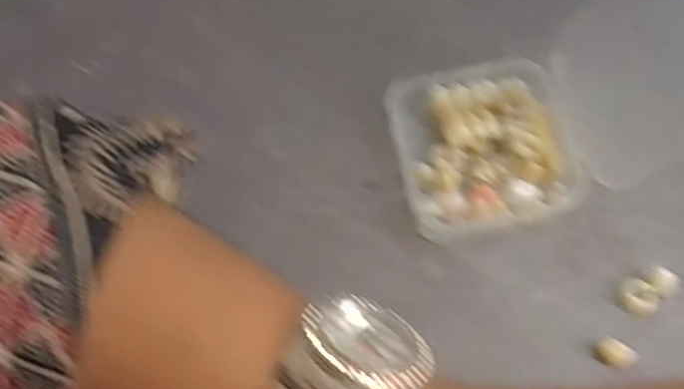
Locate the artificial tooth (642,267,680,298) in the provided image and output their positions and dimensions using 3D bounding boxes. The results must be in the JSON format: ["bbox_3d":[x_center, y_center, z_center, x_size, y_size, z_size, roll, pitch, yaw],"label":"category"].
[{"bbox_3d":[0.102,0.027,0.227,0.010,0.004,0.010,-1,68,3],"label":"artificial tooth"}]

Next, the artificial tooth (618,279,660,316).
[{"bbox_3d":[0.093,0.032,0.225,0.012,0.004,0.010,39,75,16],"label":"artificial tooth"}]

